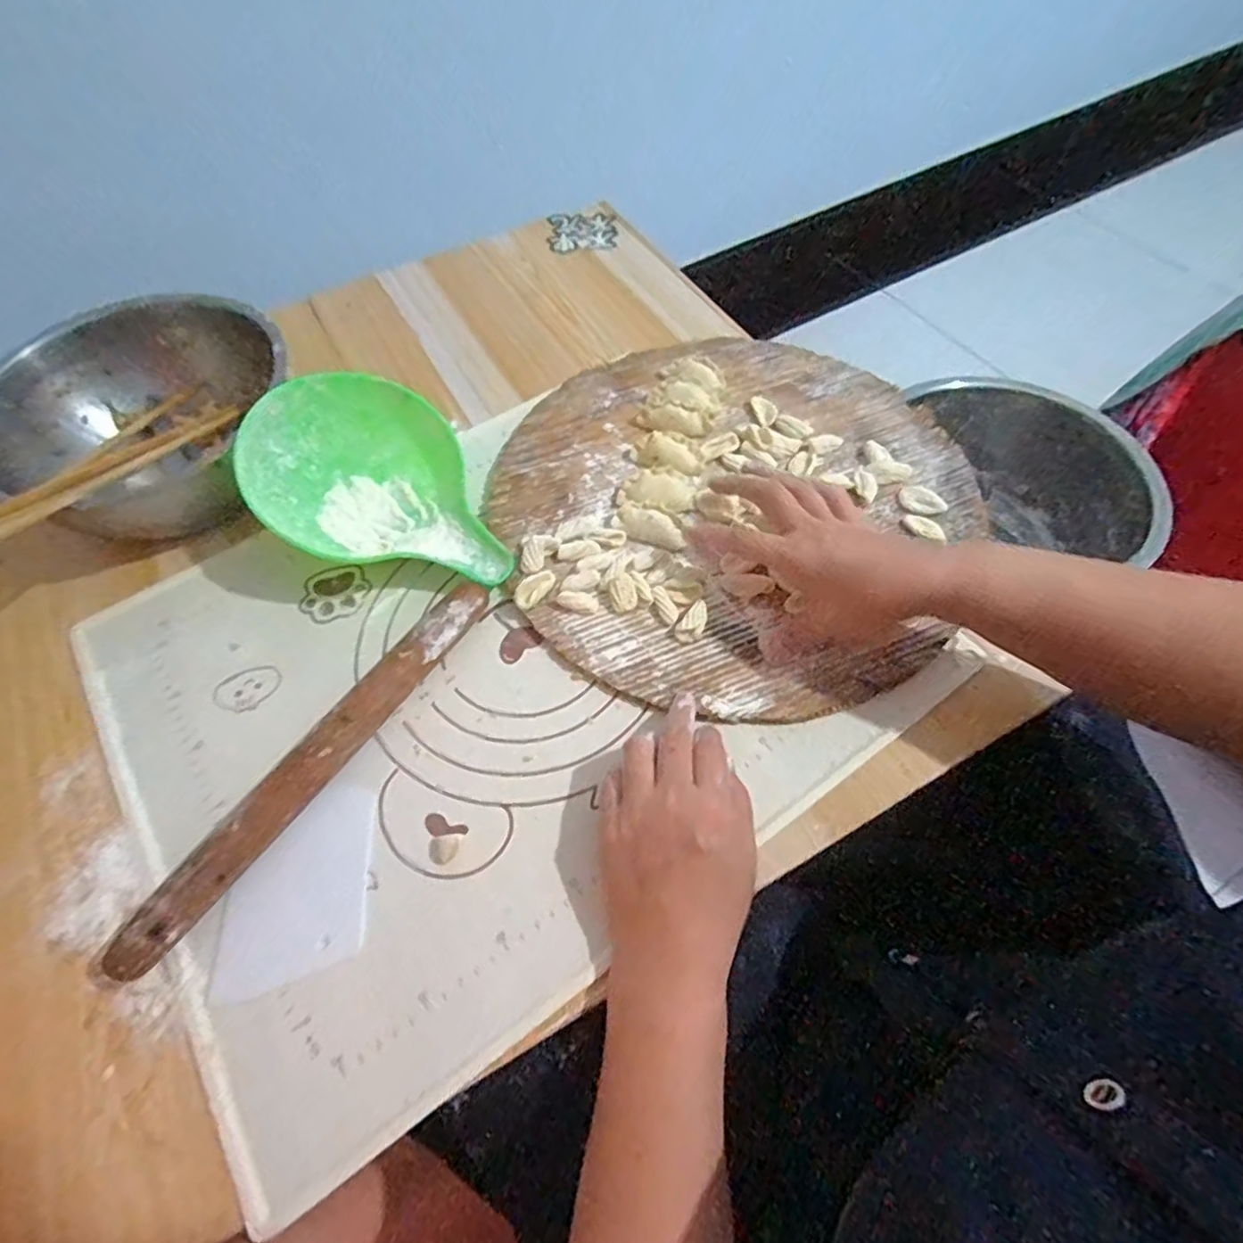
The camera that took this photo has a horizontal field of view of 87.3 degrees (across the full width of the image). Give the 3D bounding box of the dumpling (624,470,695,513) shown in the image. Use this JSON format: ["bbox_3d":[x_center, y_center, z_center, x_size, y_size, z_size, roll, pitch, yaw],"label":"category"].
[{"bbox_3d":[0.028,-0.096,0.482,0.051,0.014,0.034,29,66,18],"label":"dumpling"}]

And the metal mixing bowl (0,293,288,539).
[{"bbox_3d":[-0.369,-0.150,0.515,0.222,0.090,0.222,-1,60,2],"label":"metal mixing bowl"}]

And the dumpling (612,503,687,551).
[{"bbox_3d":[0.020,-0.070,0.469,0.057,0.013,0.021,23,64,15],"label":"dumpling"}]

